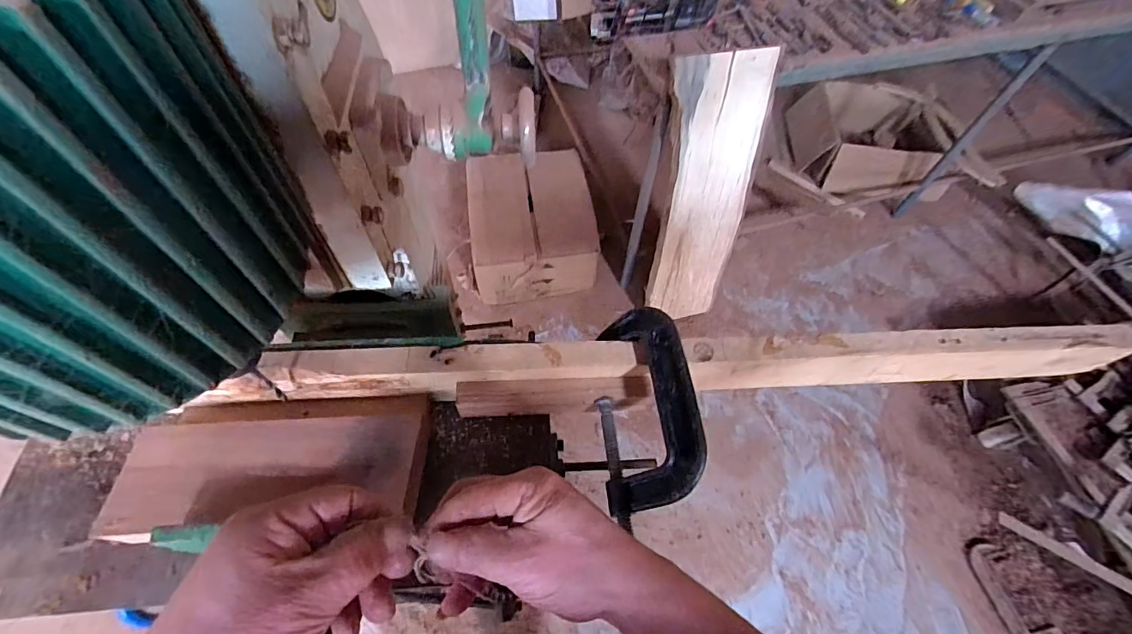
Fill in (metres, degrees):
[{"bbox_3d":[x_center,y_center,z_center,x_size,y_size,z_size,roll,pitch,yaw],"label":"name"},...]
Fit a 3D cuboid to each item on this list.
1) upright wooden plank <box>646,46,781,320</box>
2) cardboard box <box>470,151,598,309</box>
[{"bbox_3d":[0.376,-0.293,1.315,0.258,0.793,0.032,-13,48,-9],"label":"upright wooden plank"},{"bbox_3d":[-0.121,-0.323,1.660,0.404,0.234,0.493,-7,60,-7],"label":"cardboard box"}]

